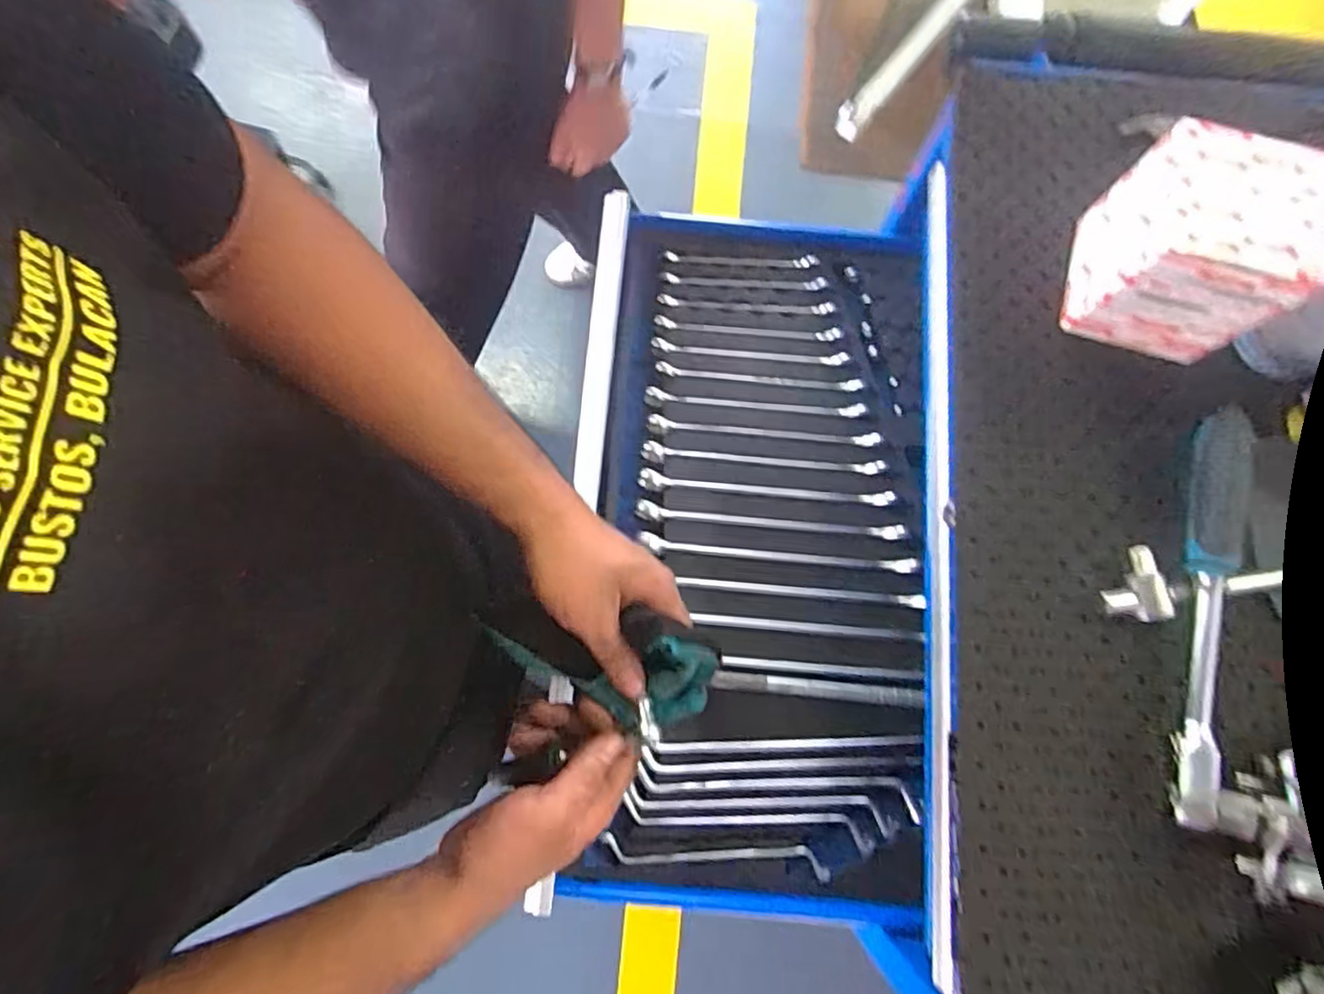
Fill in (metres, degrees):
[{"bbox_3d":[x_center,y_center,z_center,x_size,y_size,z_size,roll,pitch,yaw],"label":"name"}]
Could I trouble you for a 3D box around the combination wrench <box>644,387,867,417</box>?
[{"bbox_3d":[0.084,-0.084,0.600,0.198,0.005,0.016,5,78,-1],"label":"combination wrench"}]

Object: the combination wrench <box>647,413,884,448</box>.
[{"bbox_3d":[0.091,-0.057,0.593,0.208,0.008,0.016,6,78,0],"label":"combination wrench"}]

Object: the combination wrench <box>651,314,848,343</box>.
[{"bbox_3d":[0.080,-0.157,0.615,0.173,0.008,0.012,5,78,-1],"label":"combination wrench"}]

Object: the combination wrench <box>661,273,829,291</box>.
[{"bbox_3d":[0.078,-0.203,0.625,0.154,0.007,0.011,3,78,-1],"label":"combination wrench"}]

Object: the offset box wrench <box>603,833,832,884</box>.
[{"bbox_3d":[0.043,0.281,0.518,0.176,0.006,0.022,5,78,0],"label":"offset box wrench"}]

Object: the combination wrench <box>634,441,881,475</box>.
[{"bbox_3d":[0.089,-0.034,0.587,0.215,0.009,0.017,4,78,-1],"label":"combination wrench"}]

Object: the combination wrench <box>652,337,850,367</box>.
[{"bbox_3d":[0.082,-0.133,0.611,0.179,0.006,0.013,5,78,-1],"label":"combination wrench"}]

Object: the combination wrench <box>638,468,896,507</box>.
[{"bbox_3d":[0.091,-0.007,0.579,0.222,0.008,0.017,4,78,-1],"label":"combination wrench"}]

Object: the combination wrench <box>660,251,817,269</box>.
[{"bbox_3d":[0.076,-0.225,0.629,0.145,0.006,0.011,2,78,-1],"label":"combination wrench"}]

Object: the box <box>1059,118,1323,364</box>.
[{"bbox_3d":[0.329,-0.158,0.415,0.095,0.095,0.097,18,78,2],"label":"box"}]

